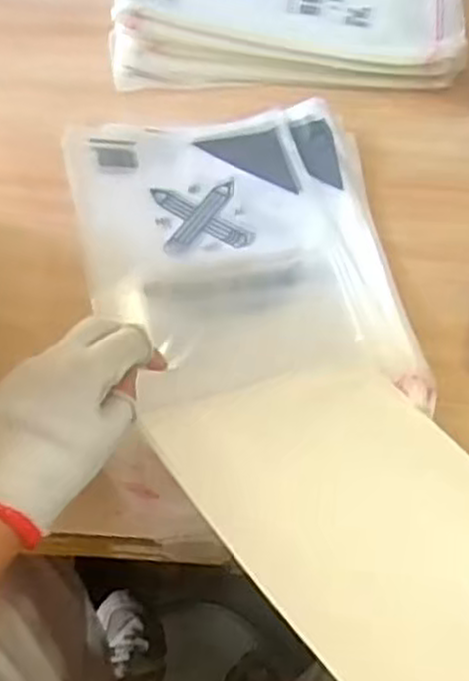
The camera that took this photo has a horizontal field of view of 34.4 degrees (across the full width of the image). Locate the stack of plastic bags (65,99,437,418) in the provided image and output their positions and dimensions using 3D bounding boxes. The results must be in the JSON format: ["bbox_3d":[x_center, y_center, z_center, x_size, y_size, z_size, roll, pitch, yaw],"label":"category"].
[{"bbox_3d":[0.002,-0.075,0.600,0.239,0.032,0.289,-5,60,-6],"label":"stack of plastic bags"}]

